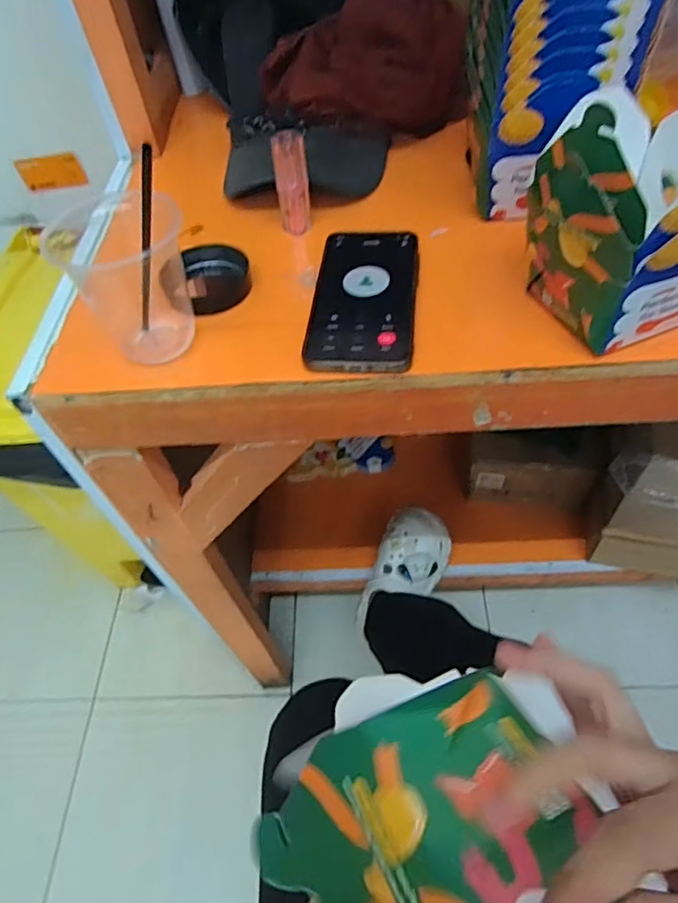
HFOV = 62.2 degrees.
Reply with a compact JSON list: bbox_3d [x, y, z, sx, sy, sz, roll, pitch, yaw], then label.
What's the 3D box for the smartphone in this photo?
[{"bbox_3d":[0.021,-0.126,0.445,0.080,0.011,0.162,3,54,8],"label":"smartphone"}]

